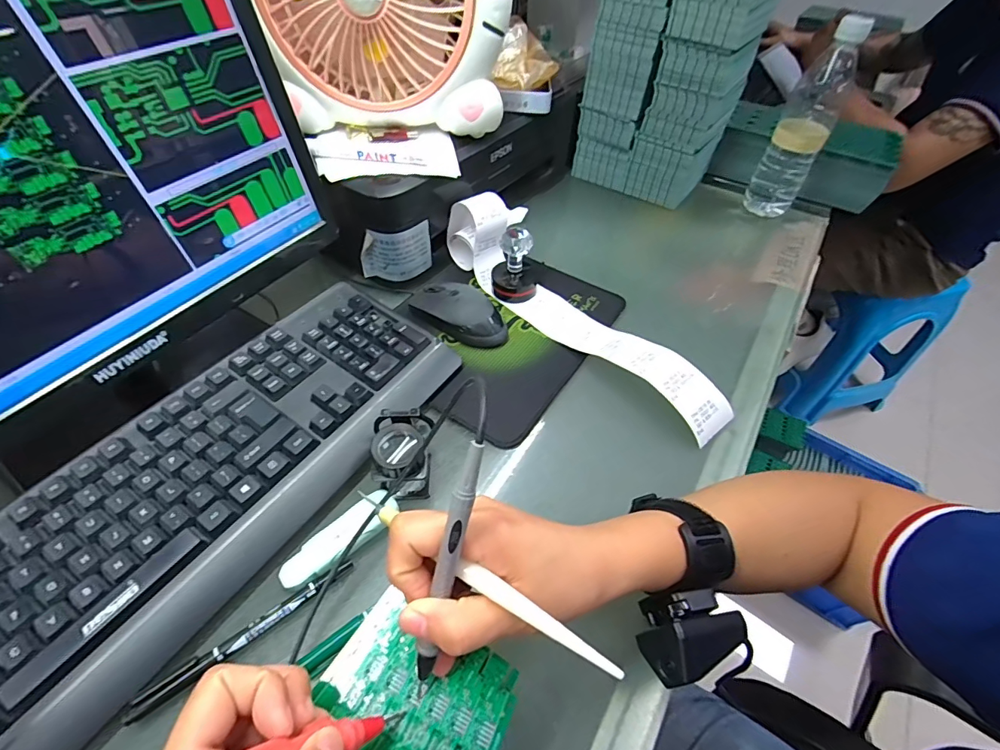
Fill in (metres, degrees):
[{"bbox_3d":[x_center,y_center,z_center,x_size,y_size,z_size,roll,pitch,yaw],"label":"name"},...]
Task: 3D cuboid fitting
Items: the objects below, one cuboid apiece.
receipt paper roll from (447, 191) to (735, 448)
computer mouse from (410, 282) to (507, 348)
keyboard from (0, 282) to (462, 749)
[{"bbox_3d":[0.083,-0.081,0.461,0.085,0.073,0.363,-31,57,-25],"label":"receipt paper roll"},{"bbox_3d":[-0.041,-0.068,0.469,0.109,0.035,0.058,34,56,24],"label":"computer mouse"},{"bbox_3d":[-0.220,0.080,0.337,0.158,0.042,0.433,27,54,20],"label":"keyboard"}]

